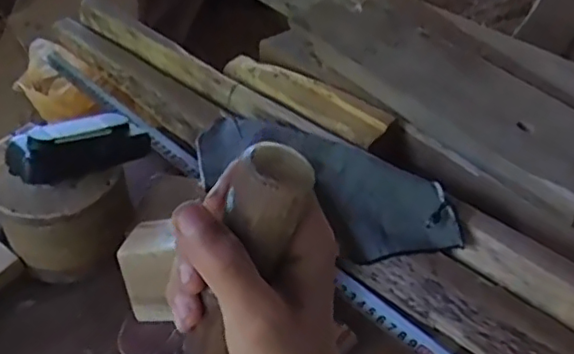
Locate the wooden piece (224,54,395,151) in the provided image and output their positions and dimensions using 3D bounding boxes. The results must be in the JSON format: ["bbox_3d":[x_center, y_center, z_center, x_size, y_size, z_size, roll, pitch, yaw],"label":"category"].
[{"bbox_3d":[0.013,-0.088,0.621,0.212,0.020,0.051,33,48,31],"label":"wooden piece"}]

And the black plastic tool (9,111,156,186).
[{"bbox_3d":[-0.161,-0.024,0.470,0.105,0.039,0.035,-24,47,-29],"label":"black plastic tool"}]

